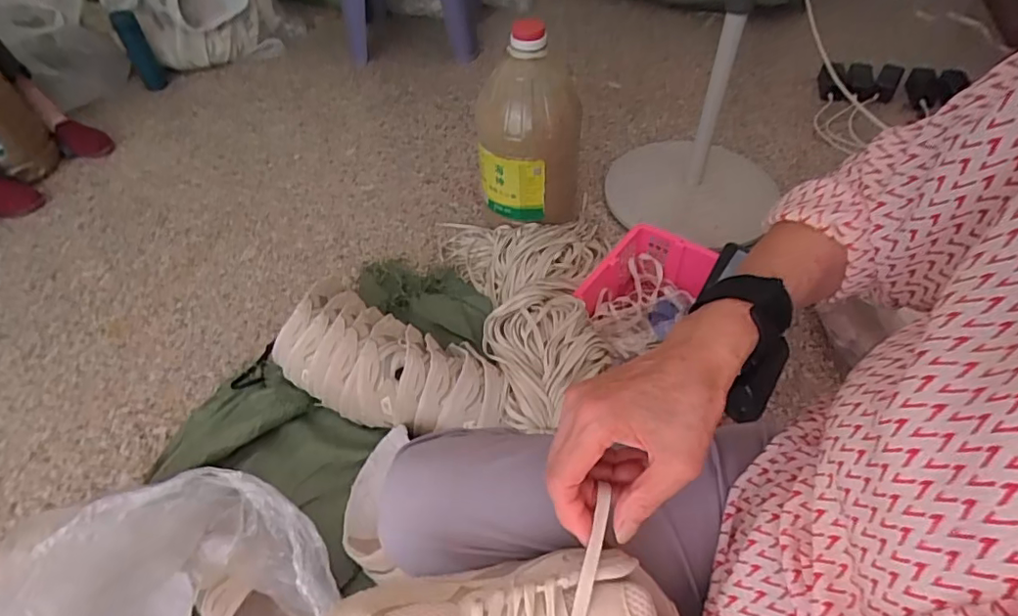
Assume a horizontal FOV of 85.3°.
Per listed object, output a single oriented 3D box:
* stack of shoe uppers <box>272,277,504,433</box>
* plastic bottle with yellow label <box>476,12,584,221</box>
[{"bbox_3d":[-0.182,0.086,0.882,0.391,0.105,0.195,24,54,21],"label":"stack of shoe uppers"},{"bbox_3d":[0.048,-0.350,1.156,0.206,0.429,0.204,4,49,5],"label":"plastic bottle with yellow label"}]

